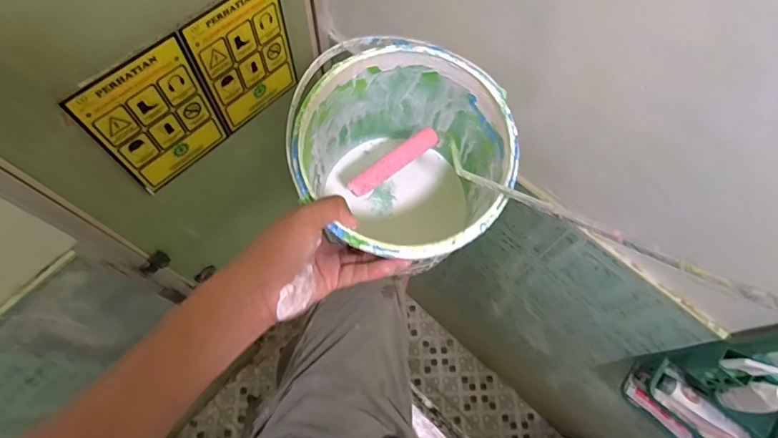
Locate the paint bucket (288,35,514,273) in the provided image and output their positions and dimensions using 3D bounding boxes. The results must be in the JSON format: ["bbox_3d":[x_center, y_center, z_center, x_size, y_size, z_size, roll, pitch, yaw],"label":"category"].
[{"bbox_3d":[0.009,-0.038,0.442,0.184,0.197,0.201,0,67,-1],"label":"paint bucket"}]

